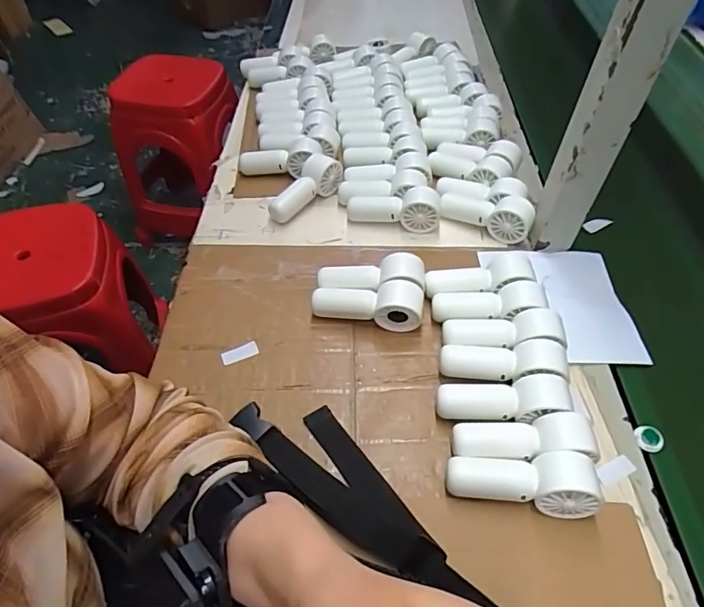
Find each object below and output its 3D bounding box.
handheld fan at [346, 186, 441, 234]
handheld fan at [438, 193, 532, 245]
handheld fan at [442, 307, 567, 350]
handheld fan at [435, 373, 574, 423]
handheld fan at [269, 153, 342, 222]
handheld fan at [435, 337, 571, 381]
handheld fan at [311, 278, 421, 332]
[{"bbox_3d":[0.049,-0.115,0.578,0.111,0.040,0.037,5,51,4],"label":"handheld fan"},{"bbox_3d":[0.159,-0.107,0.575,0.108,0.044,0.043,17,53,13],"label":"handheld fan"},{"bbox_3d":[0.141,0.032,0.460,0.107,0.048,0.034,5,51,4],"label":"handheld fan"},{"bbox_3d":[0.129,0.086,0.414,0.108,0.040,0.034,2,51,1],"label":"handheld fan"},{"bbox_3d":[-0.060,-0.146,0.604,0.041,0.041,0.111,30,56,22],"label":"handheld fan"},{"bbox_3d":[0.135,0.055,0.439,0.109,0.042,0.039,7,51,5],"label":"handheld fan"},{"bbox_3d":[0.015,0.001,0.484,0.109,0.043,0.029,6,51,4],"label":"handheld fan"}]

